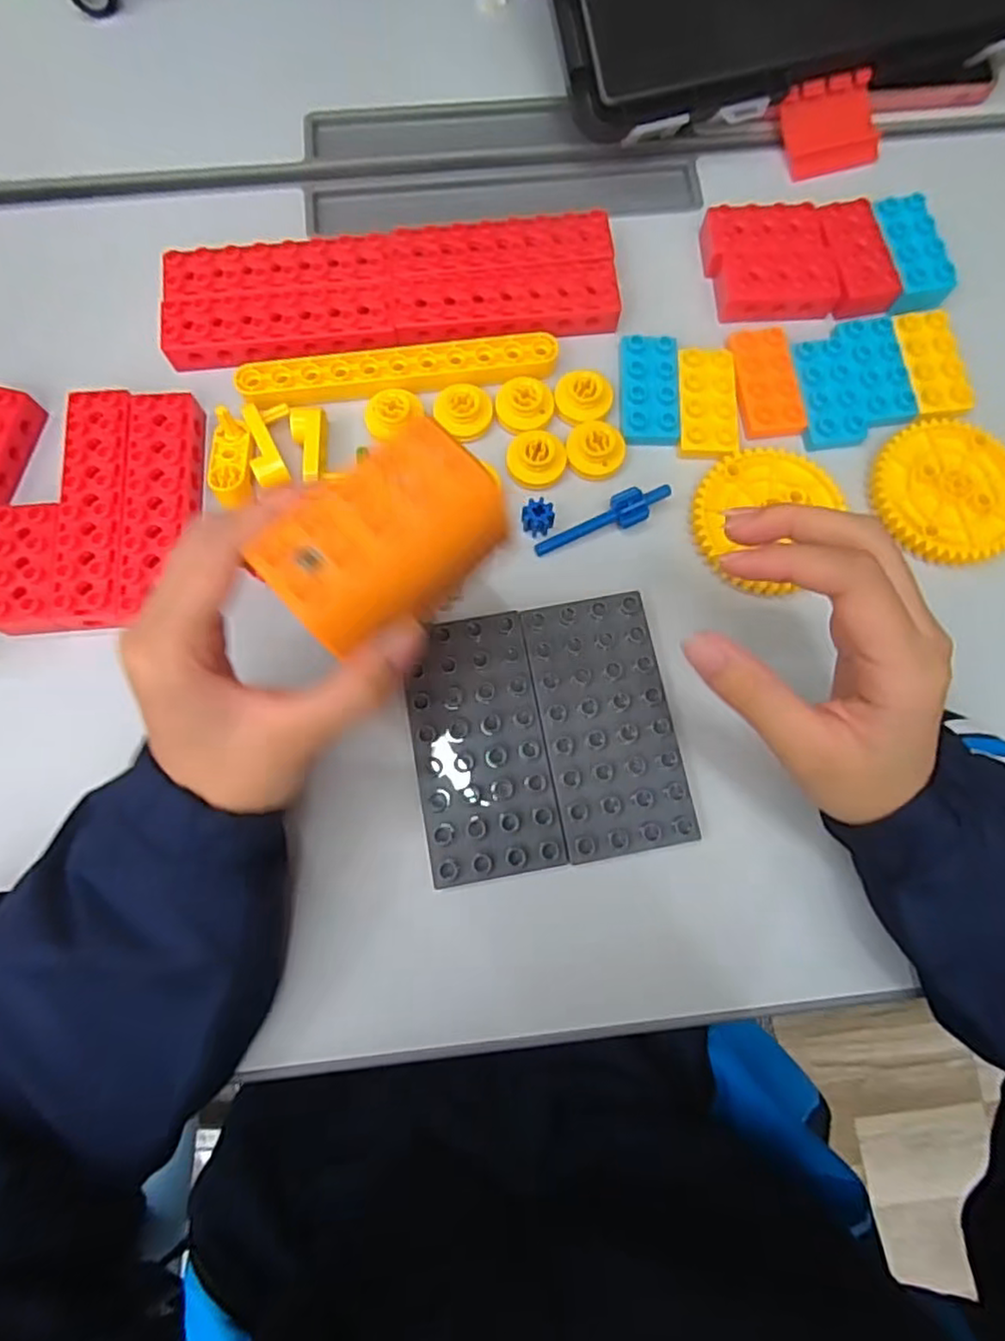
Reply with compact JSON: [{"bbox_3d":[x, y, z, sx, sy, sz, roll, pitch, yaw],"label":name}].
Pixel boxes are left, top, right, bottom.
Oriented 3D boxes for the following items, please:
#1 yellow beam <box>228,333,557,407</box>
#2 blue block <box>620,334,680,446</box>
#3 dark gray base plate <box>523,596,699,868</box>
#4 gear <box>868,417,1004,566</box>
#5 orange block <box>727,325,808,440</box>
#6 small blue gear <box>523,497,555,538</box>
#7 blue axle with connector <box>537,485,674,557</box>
[{"bbox_3d":[-0.057,-0.168,0.372,0.173,0.011,0.023,-8,77,-2],"label":"yellow beam"},{"bbox_3d":[0.082,-0.156,0.371,0.032,0.010,0.062,1,76,0],"label":"blue block"},{"bbox_3d":[0.052,0.026,0.330,0.064,0.012,0.123,-10,77,-3],"label":"dark gray base plate"},{"bbox_3d":[0.238,-0.096,0.355,0.074,0.009,0.080,-25,78,-6],"label":"gear"},{"bbox_3d":[0.147,-0.161,0.373,0.033,0.008,0.064,-7,77,-2],"label":"orange block"},{"bbox_3d":[0.019,-0.081,0.353,0.016,0.012,0.016,0,76,0],"label":"small blue gear"},{"bbox_3d":[0.054,-0.080,0.357,0.076,0.011,0.016,-23,77,6],"label":"blue axle with connector"}]

